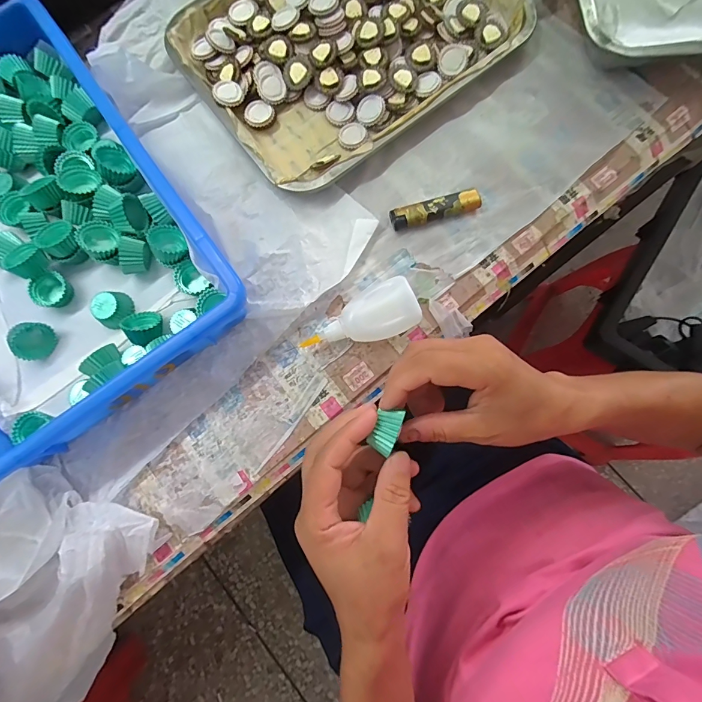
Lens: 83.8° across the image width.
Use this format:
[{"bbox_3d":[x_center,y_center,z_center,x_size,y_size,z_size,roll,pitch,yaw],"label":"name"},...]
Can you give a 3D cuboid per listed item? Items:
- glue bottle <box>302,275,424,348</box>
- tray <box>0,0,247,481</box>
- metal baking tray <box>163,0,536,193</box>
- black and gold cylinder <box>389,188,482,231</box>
[{"bbox_3d":[0.008,-0.023,0.329,0.096,0.028,0.043,-26,80,-4],"label":"glue bottle"},{"bbox_3d":[-0.278,-0.109,0.335,0.238,0.056,0.362,-36,81,-5],"label":"tray"},{"bbox_3d":[-0.004,-0.309,0.379,0.297,0.025,0.238,-37,81,-5],"label":"metal baking tray"},{"bbox_3d":[0.075,-0.127,0.351,0.079,0.013,0.019,-14,80,-2],"label":"black and gold cylinder"}]

